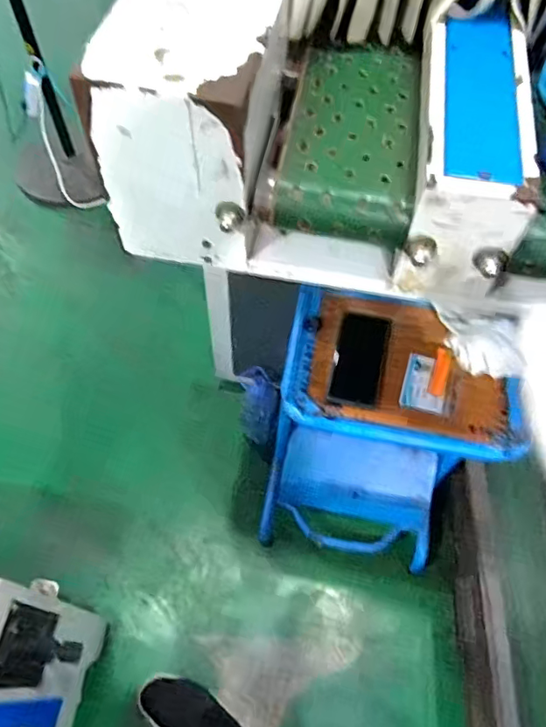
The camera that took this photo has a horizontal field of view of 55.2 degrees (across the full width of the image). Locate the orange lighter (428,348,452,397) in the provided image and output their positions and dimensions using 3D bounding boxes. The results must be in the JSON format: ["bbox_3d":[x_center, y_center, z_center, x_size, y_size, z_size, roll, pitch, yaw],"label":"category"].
[{"bbox_3d":[0.253,0.013,0.786,0.023,0.008,0.084,18,60,8],"label":"orange lighter"}]

